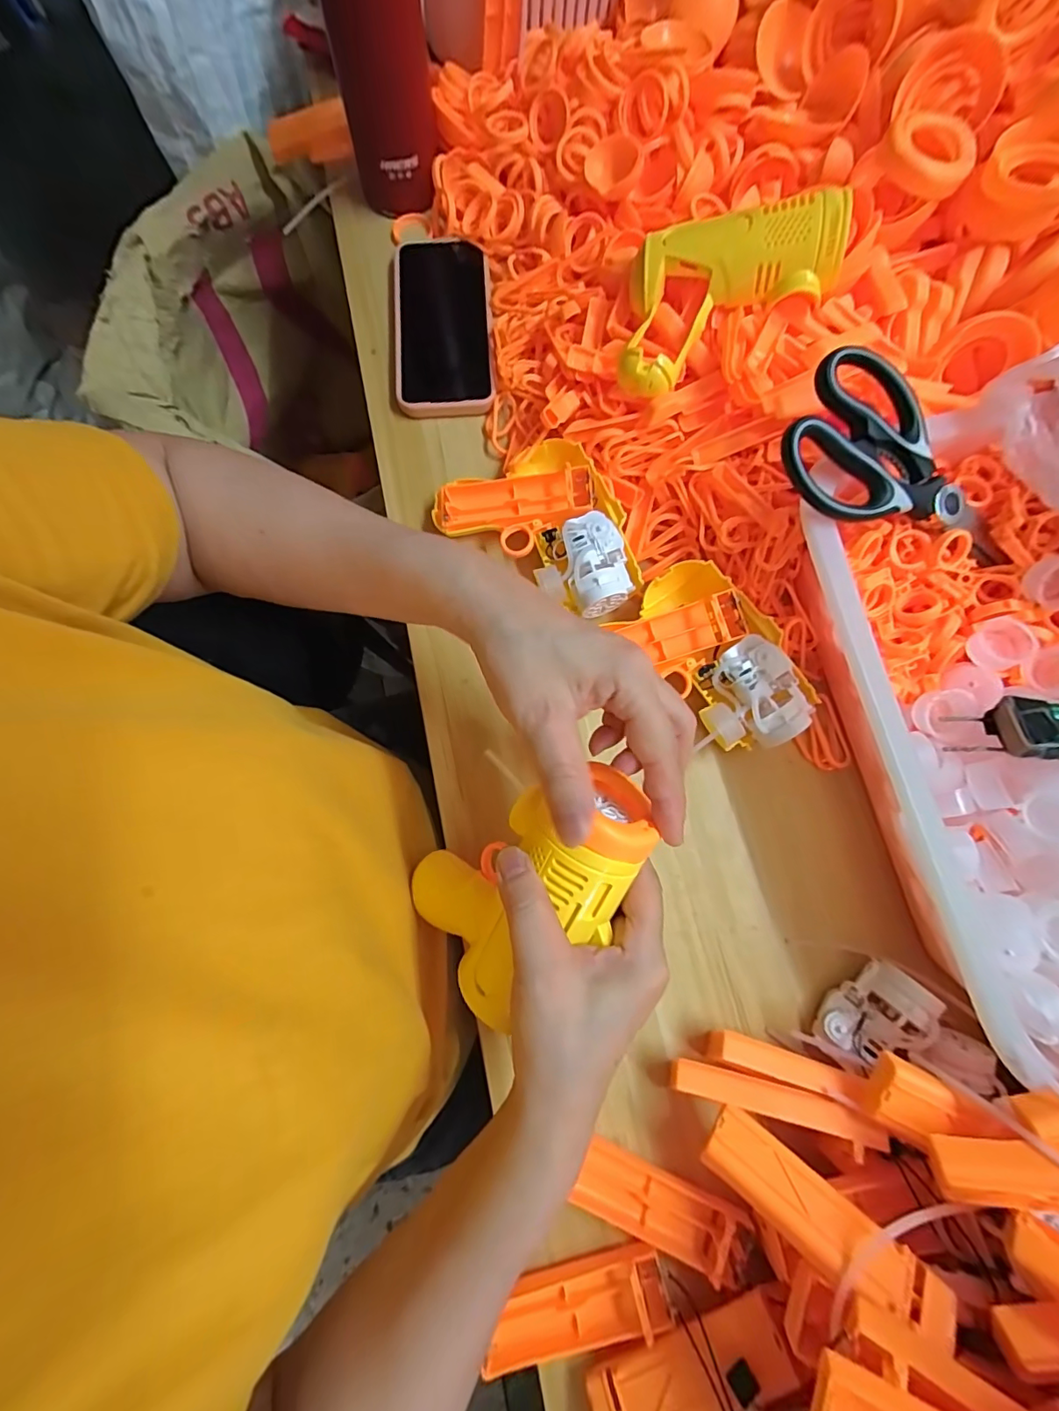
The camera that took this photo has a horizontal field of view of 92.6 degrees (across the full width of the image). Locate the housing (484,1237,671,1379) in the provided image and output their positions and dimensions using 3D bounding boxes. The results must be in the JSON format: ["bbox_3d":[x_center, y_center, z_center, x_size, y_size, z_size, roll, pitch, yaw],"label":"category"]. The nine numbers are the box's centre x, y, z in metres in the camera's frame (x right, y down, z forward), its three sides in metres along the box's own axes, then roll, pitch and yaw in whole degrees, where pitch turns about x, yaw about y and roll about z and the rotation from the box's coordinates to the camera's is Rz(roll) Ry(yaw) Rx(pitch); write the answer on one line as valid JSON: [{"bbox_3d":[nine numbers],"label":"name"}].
[{"bbox_3d":[0.025,0.336,0.280,0.103,0.018,0.033,-18,78,-4],"label":"housing"}]

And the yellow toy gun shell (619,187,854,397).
[{"bbox_3d":[0.128,-0.258,0.326,0.127,0.025,0.108,6,94,13],"label":"yellow toy gun shell"}]

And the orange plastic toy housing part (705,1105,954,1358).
[{"bbox_3d":[0.141,0.251,0.247,0.106,0.016,0.031,24,47,31],"label":"orange plastic toy housing part"}]

